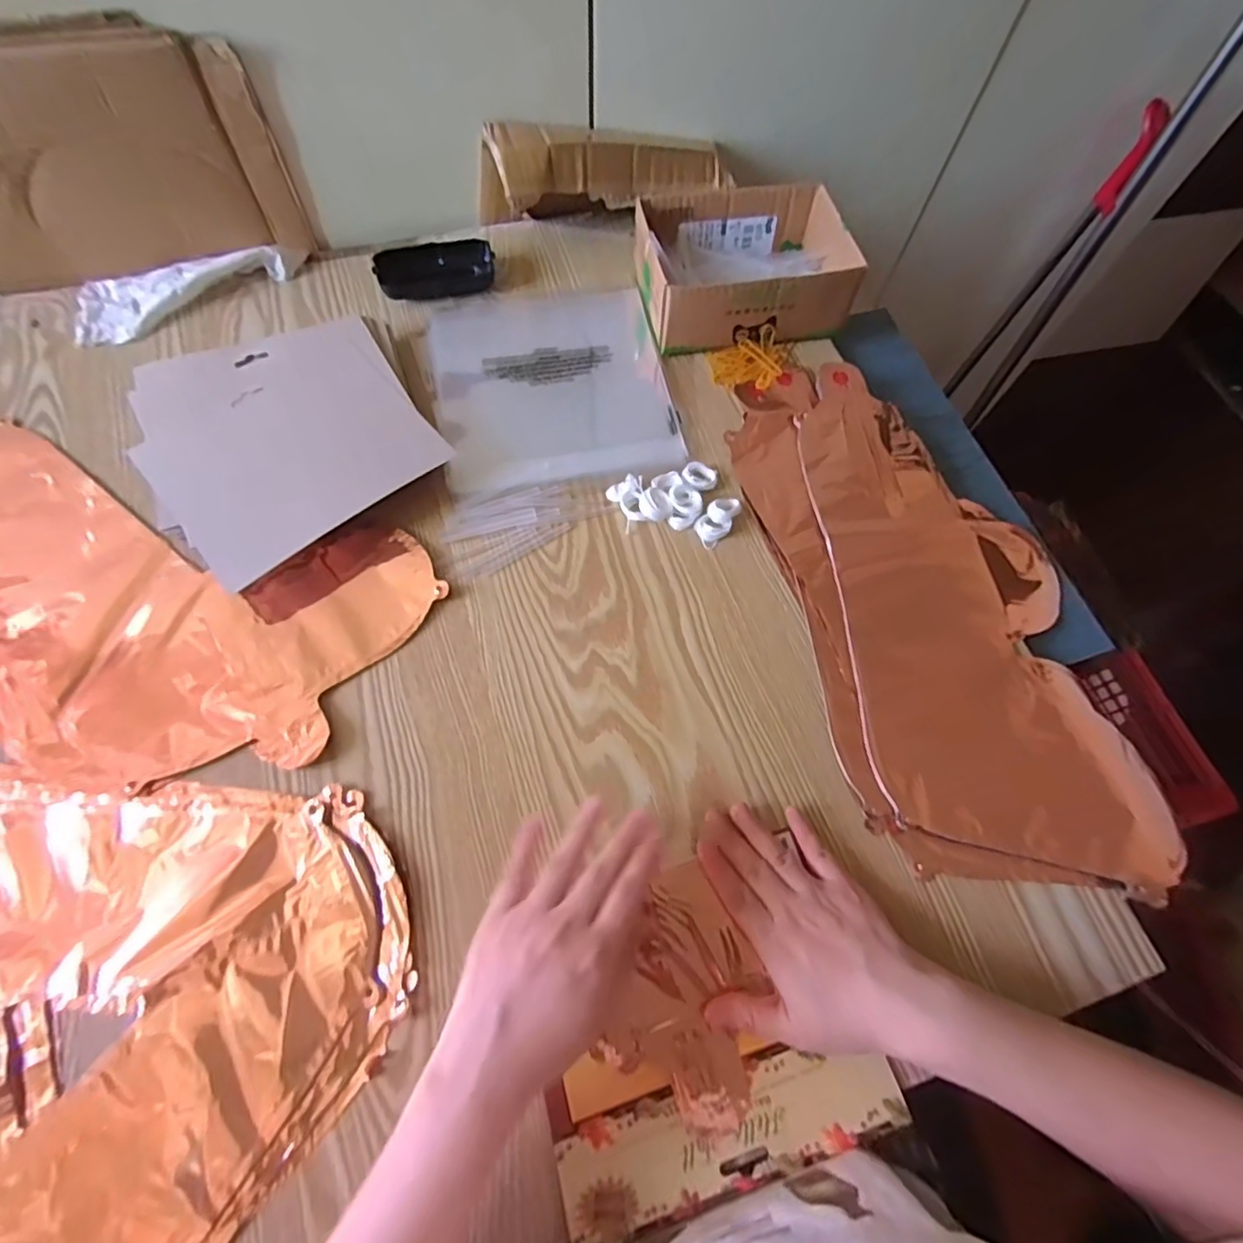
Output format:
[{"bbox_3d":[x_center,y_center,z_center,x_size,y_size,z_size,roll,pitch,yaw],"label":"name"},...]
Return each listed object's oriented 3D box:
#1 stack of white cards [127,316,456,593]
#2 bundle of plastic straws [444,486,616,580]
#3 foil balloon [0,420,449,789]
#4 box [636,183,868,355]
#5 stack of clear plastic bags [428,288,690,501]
[{"bbox_3d":[-0.273,-0.155,0.488,0.199,0.032,0.201,-32,71,-15],"label":"stack of white cards"},{"bbox_3d":[-0.079,-0.084,0.481,0.132,0.005,0.065,-25,70,-13],"label":"bundle of plastic straws"},{"bbox_3d":[-0.375,-0.020,0.448,0.422,0.021,0.230,21,67,7],"label":"foil balloon"},{"bbox_3d":[0.112,-0.332,0.564,0.178,0.066,0.137,-10,67,-6],"label":"box"},{"bbox_3d":[-0.063,-0.223,0.539,0.202,0.010,0.222,-12,67,-7],"label":"stack of clear plastic bags"}]

